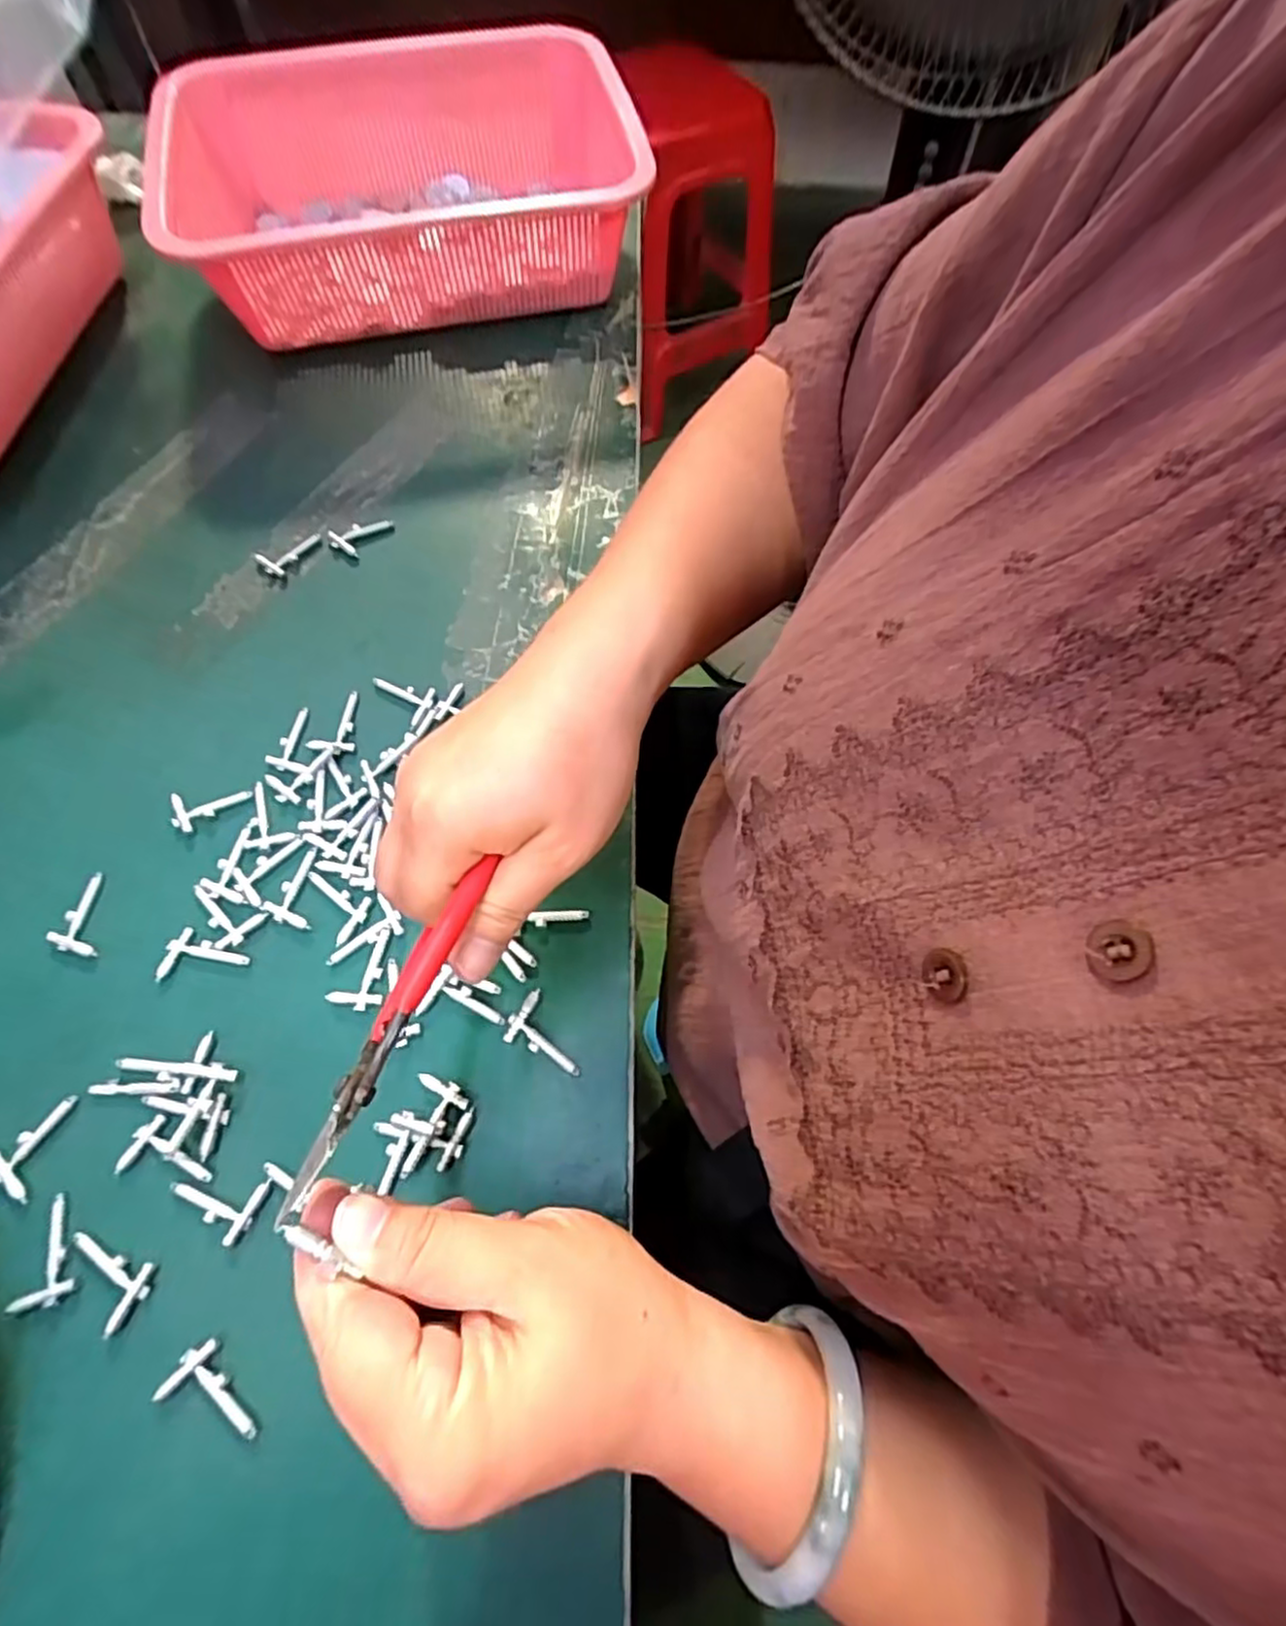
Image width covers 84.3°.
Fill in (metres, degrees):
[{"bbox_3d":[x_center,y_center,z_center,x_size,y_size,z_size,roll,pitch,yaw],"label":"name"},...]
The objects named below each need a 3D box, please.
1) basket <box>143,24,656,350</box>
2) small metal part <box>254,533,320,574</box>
[{"bbox_3d":[-0.158,-0.405,0.472,0.280,0.100,0.201,-15,67,-7],"label":"basket"},{"bbox_3d":[-0.206,-0.153,0.413,0.022,0.004,0.035,36,71,14],"label":"small metal part"}]

